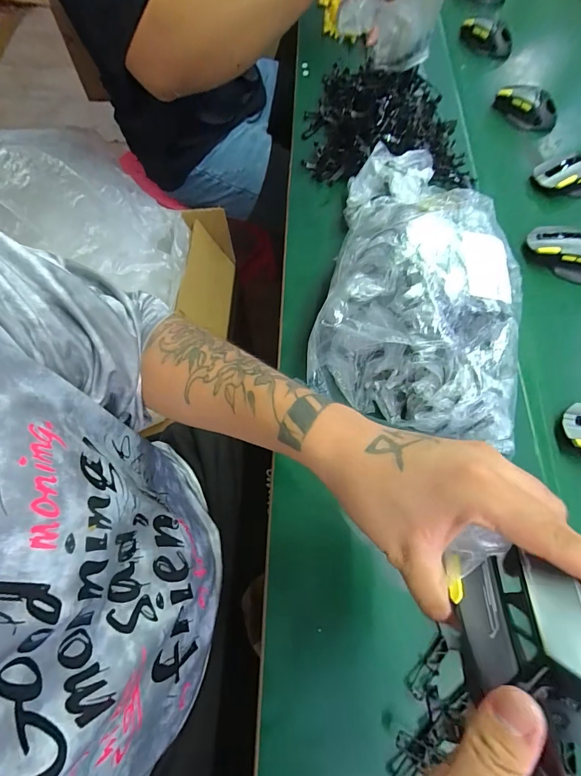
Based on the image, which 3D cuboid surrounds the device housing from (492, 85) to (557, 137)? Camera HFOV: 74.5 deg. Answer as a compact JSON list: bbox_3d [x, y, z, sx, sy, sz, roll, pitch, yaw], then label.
[{"bbox_3d":[0.396,-0.468,0.644,0.103,0.055,0.048,39,71,16],"label":"device housing"}]

